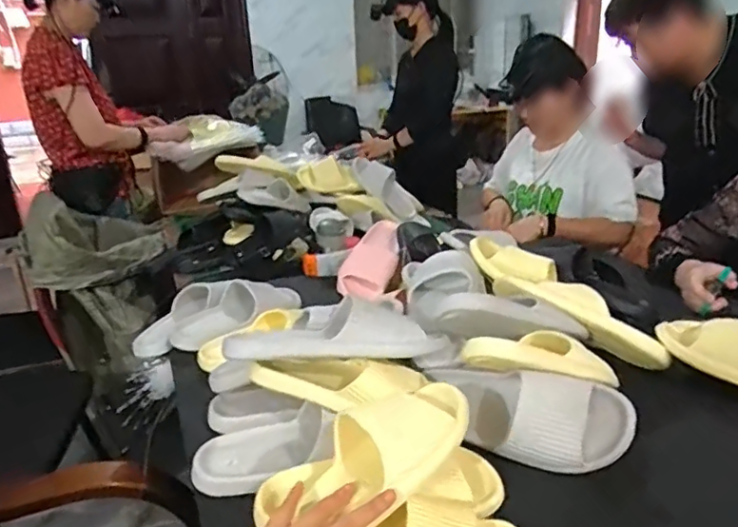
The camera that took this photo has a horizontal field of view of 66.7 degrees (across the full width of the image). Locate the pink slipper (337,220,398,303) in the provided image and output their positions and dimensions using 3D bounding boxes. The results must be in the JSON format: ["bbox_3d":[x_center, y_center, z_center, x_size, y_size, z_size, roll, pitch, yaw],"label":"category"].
[{"bbox_3d":[0.006,-0.012,1.127,0.100,0.058,0.240,4,39,17],"label":"pink slipper"}]

